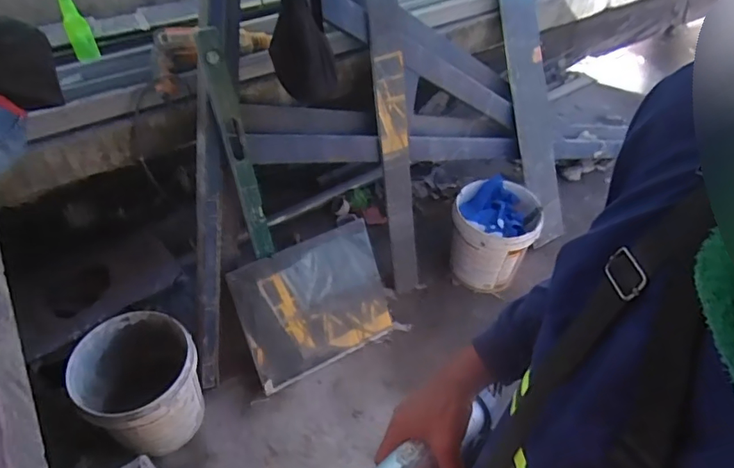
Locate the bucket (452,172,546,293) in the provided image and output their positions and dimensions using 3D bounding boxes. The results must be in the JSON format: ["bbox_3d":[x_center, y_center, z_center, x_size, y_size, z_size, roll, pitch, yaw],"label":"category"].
[{"bbox_3d":[0.445,0.010,1.791,0.283,0.306,0.285,1,45,-1],"label":"bucket"}]

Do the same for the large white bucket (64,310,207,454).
[{"bbox_3d":[-0.603,0.413,1.349,0.291,0.268,0.290,1,45,-1],"label":"large white bucket"}]

